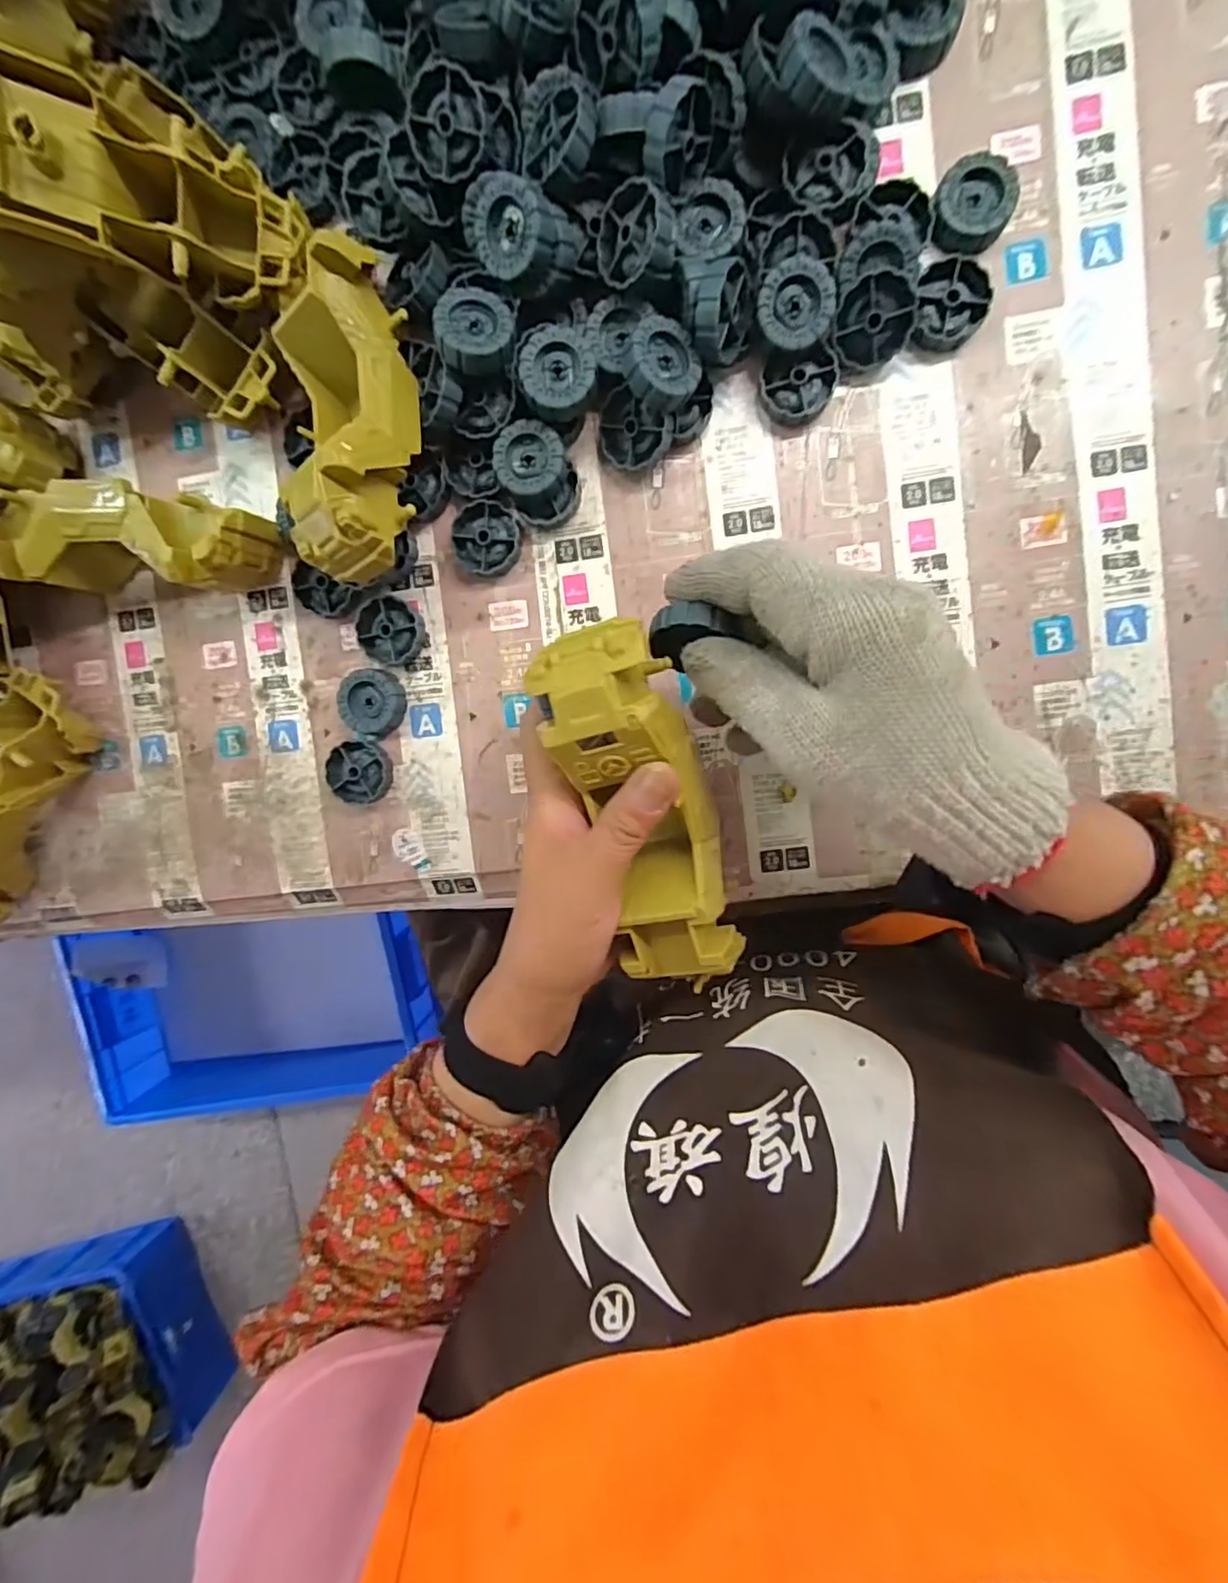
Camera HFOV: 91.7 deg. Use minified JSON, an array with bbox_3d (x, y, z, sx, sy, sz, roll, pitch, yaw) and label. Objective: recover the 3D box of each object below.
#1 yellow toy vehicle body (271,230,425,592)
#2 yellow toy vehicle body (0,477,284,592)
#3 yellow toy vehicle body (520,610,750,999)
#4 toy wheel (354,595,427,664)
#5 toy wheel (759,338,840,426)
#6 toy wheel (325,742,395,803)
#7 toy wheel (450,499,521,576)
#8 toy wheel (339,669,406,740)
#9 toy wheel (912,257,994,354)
[{"bbox_3d":[-0.133,-0.190,0.306,0.061,0.071,0.159,-7,94,8],"label":"yellow toy vehicle body"},{"bbox_3d":[-0.273,-0.142,0.344,0.154,0.062,0.048,3,95,7],"label":"yellow toy vehicle body"},{"bbox_3d":[0.015,0.014,0.263,0.060,0.038,0.171,-16,106,9],"label":"yellow toy vehicle body"},{"bbox_3d":[-0.131,-0.094,0.352,0.038,0.012,0.038,1,95,8],"label":"toy wheel"},{"bbox_3d":[0.098,-0.214,0.316,0.039,0.013,0.035,-8,94,8],"label":"toy wheel"},{"bbox_3d":[-0.155,-0.011,0.364,0.038,0.011,0.037,1,95,8],"label":"toy wheel"},{"bbox_3d":[-0.072,-0.142,0.339,0.037,0.012,0.039,1,95,8],"label":"toy wheel"},{"bbox_3d":[-0.145,-0.053,0.358,0.039,0.012,0.038,1,95,8],"label":"toy wheel"},{"bbox_3d":[0.172,-0.246,0.305,0.035,0.012,0.039,2,95,7],"label":"toy wheel"}]

